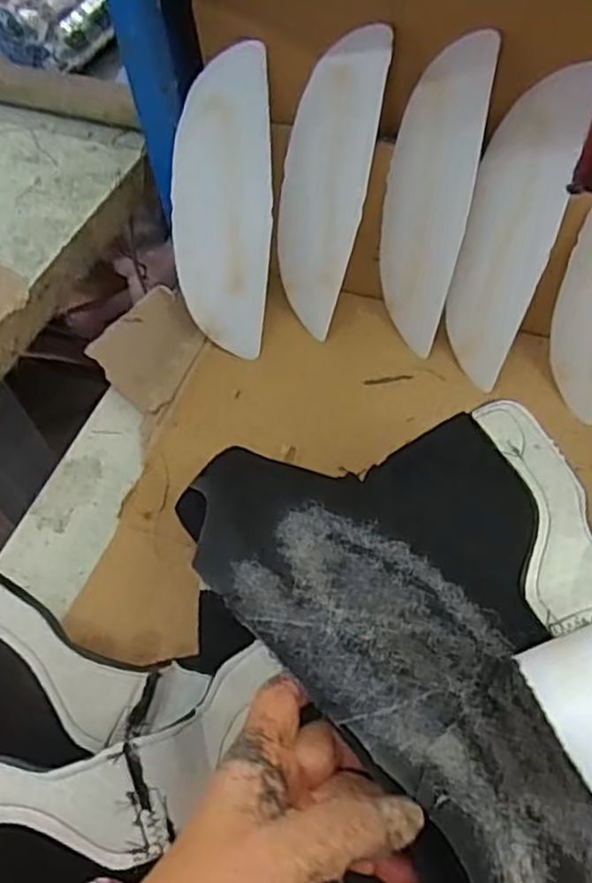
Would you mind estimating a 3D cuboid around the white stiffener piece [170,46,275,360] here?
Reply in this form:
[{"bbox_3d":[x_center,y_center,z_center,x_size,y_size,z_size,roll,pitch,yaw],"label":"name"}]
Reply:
[{"bbox_3d":[-0.055,-0.171,0.515,0.072,0.213,0.006,4,24,-1],"label":"white stiffener piece"}]

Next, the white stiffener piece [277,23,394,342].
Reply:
[{"bbox_3d":[0.020,-0.186,0.512,0.071,0.213,0.005,31,38,27],"label":"white stiffener piece"}]

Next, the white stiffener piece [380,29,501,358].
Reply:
[{"bbox_3d":[0.093,-0.171,0.499,0.069,0.211,0.005,28,38,33],"label":"white stiffener piece"}]

